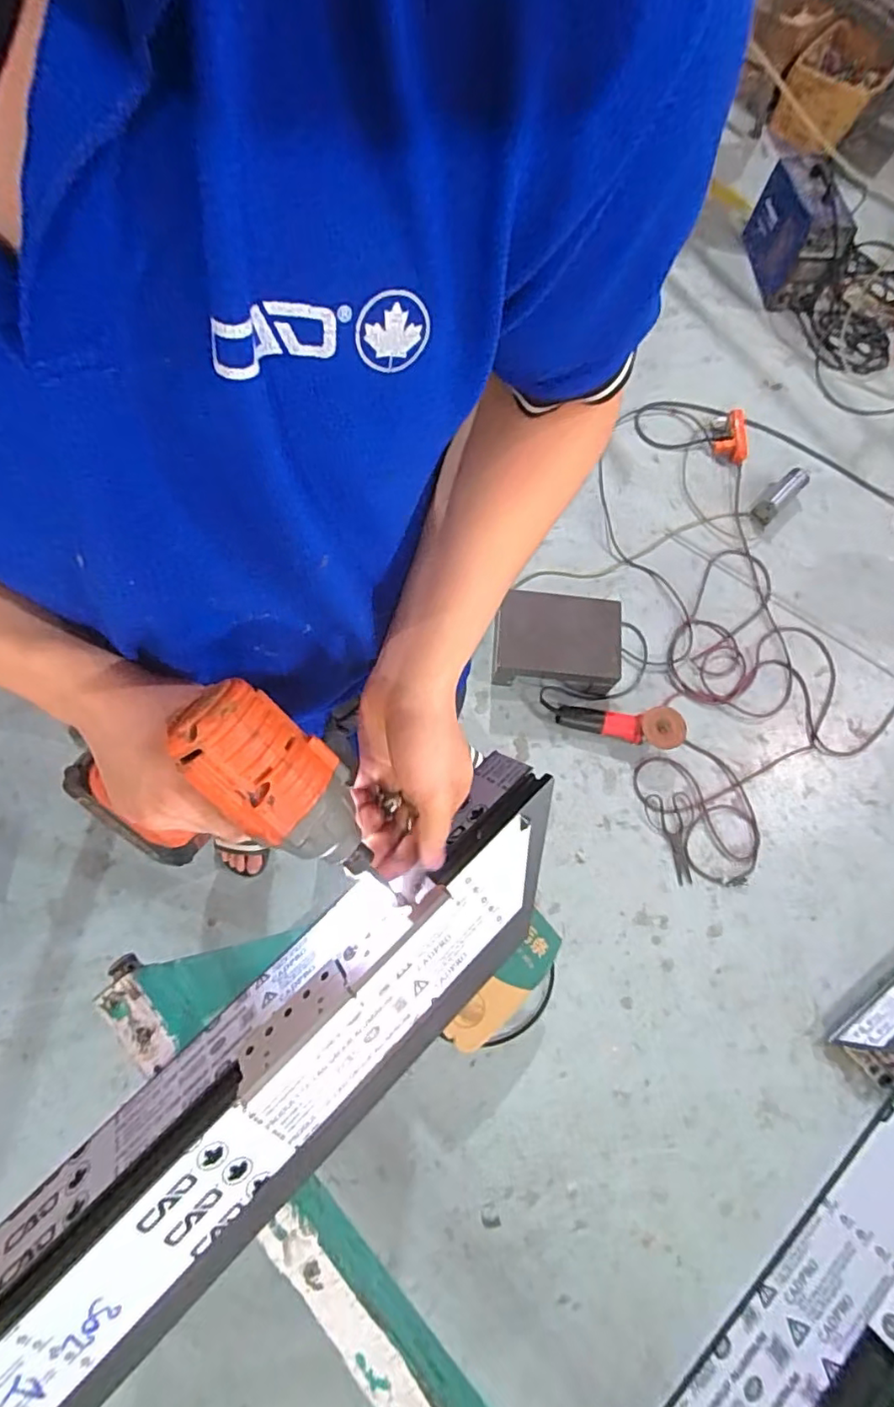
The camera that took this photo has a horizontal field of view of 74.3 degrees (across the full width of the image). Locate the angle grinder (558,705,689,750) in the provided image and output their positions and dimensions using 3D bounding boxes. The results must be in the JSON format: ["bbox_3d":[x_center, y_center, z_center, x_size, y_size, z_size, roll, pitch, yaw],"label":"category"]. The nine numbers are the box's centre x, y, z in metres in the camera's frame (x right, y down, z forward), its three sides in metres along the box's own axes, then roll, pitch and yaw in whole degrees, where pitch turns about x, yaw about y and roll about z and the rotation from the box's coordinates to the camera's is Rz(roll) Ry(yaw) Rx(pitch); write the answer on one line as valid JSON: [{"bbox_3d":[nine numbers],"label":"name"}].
[{"bbox_3d":[0.414,0.060,1.423,0.289,0.080,0.098,3,70,-1],"label":"angle grinder"}]

